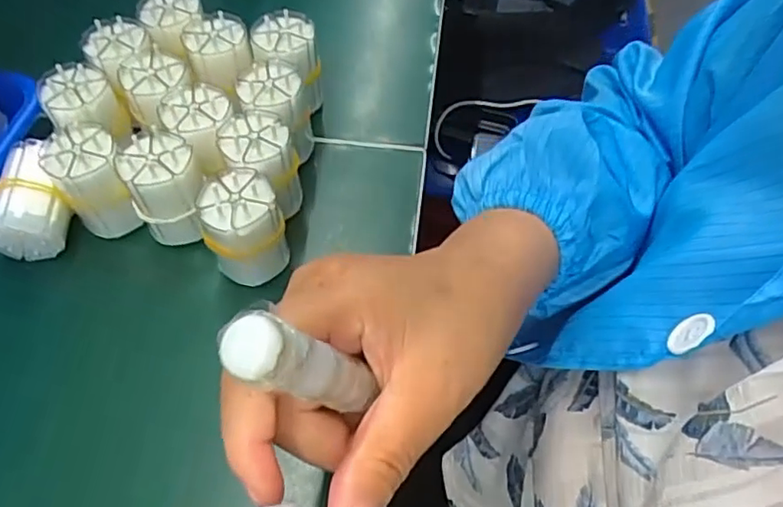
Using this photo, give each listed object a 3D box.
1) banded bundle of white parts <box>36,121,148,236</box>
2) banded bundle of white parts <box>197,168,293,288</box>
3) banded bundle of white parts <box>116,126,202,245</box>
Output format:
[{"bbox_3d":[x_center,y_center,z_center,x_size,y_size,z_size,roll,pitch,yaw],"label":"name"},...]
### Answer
[{"bbox_3d":[-0.164,-0.038,0.332,0.036,0.053,0.039,0,58,1],"label":"banded bundle of white parts"},{"bbox_3d":[-0.078,-0.012,0.314,0.038,0.056,0.036,0,58,1],"label":"banded bundle of white parts"},{"bbox_3d":[-0.123,-0.035,0.327,0.037,0.056,0.035,0,58,1],"label":"banded bundle of white parts"}]

